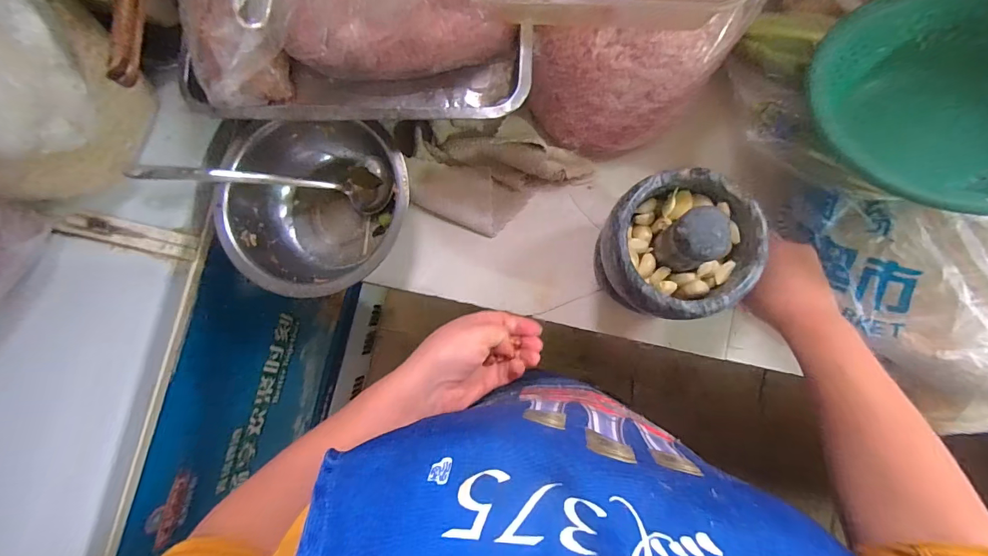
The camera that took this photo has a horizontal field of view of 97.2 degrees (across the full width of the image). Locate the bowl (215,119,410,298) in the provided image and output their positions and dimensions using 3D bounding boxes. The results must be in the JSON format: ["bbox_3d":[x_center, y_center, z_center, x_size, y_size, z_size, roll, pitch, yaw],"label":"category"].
[{"bbox_3d":[-0.203,-0.087,0.535,0.212,0.104,0.199,0,84,5],"label":"bowl"}]

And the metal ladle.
[{"bbox_3d":[-0.265,-0.117,0.521,0.277,0.060,0.059,2,84,-22],"label":"metal ladle"}]

